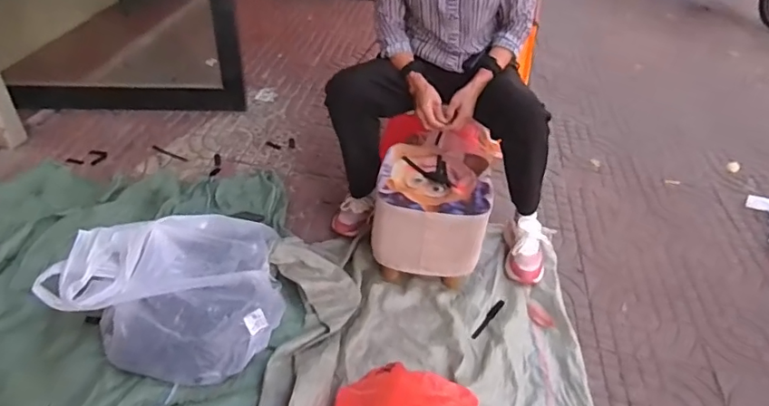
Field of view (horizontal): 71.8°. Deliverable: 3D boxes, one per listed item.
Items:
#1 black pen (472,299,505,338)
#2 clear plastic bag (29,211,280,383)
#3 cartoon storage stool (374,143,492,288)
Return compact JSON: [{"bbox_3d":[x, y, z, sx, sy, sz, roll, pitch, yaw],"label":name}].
[{"bbox_3d":[0.240,0.267,1.231,0.018,0.006,0.144,32,47,27],"label":"black pen"},{"bbox_3d":[-0.440,0.176,1.090,0.434,0.177,0.321,2,39,-2],"label":"clear plastic bag"},{"bbox_3d":[0.104,0.038,1.272,0.243,0.240,0.253,5,39,3],"label":"cartoon storage stool"}]

